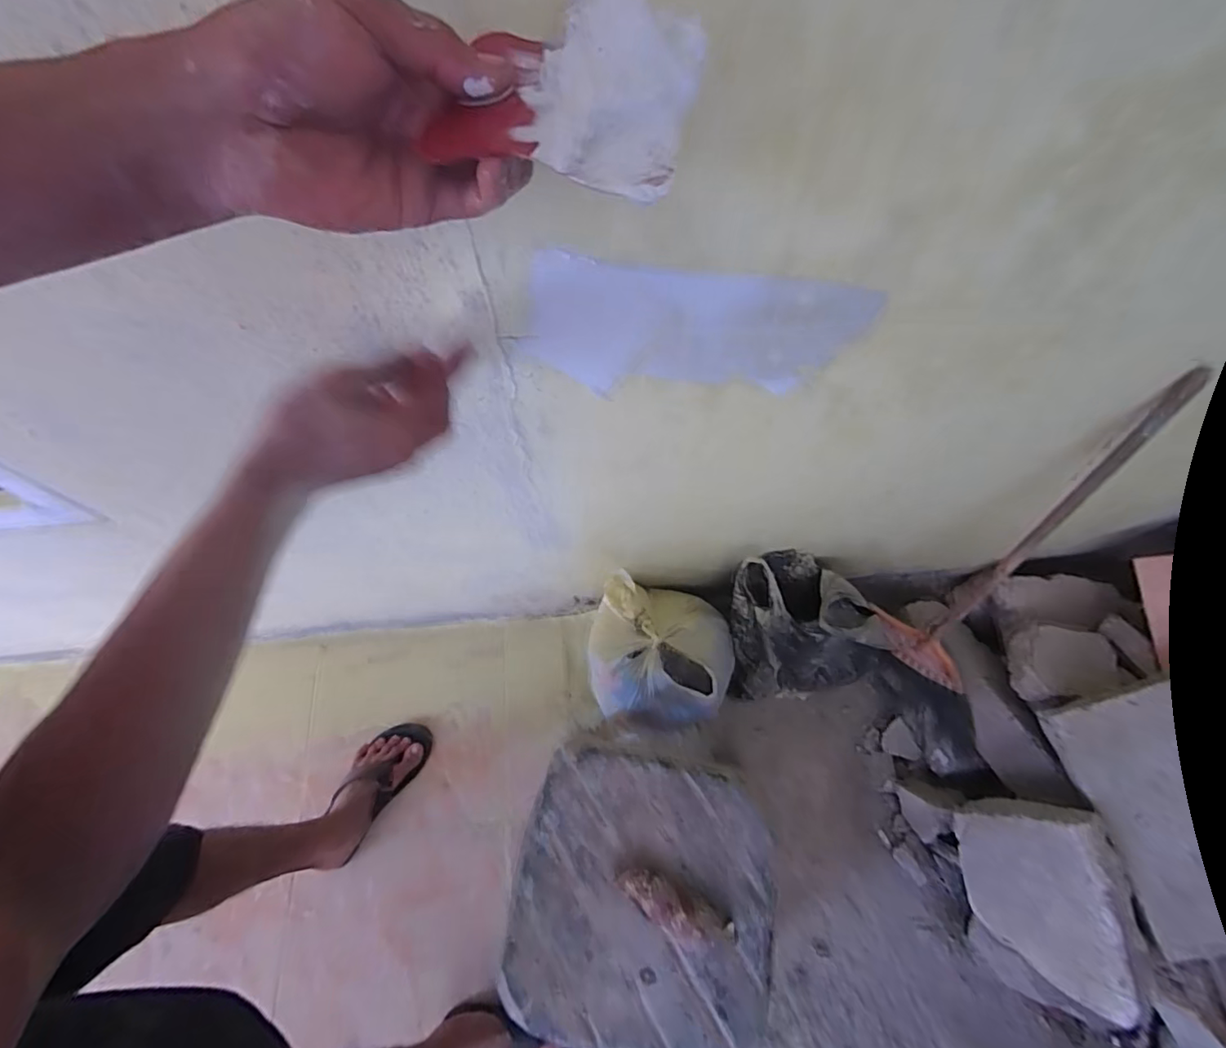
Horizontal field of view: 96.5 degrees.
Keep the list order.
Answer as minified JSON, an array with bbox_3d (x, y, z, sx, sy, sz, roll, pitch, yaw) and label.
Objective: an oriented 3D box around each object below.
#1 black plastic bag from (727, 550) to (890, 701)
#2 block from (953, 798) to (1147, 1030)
[{"bbox_3d":[0.318,0.199,1.002,0.228,0.274,0.243,-25,68,-8],"label":"black plastic bag"},{"bbox_3d":[0.663,0.569,0.845,0.090,0.201,0.255,0,77,-34],"label":"block"}]

